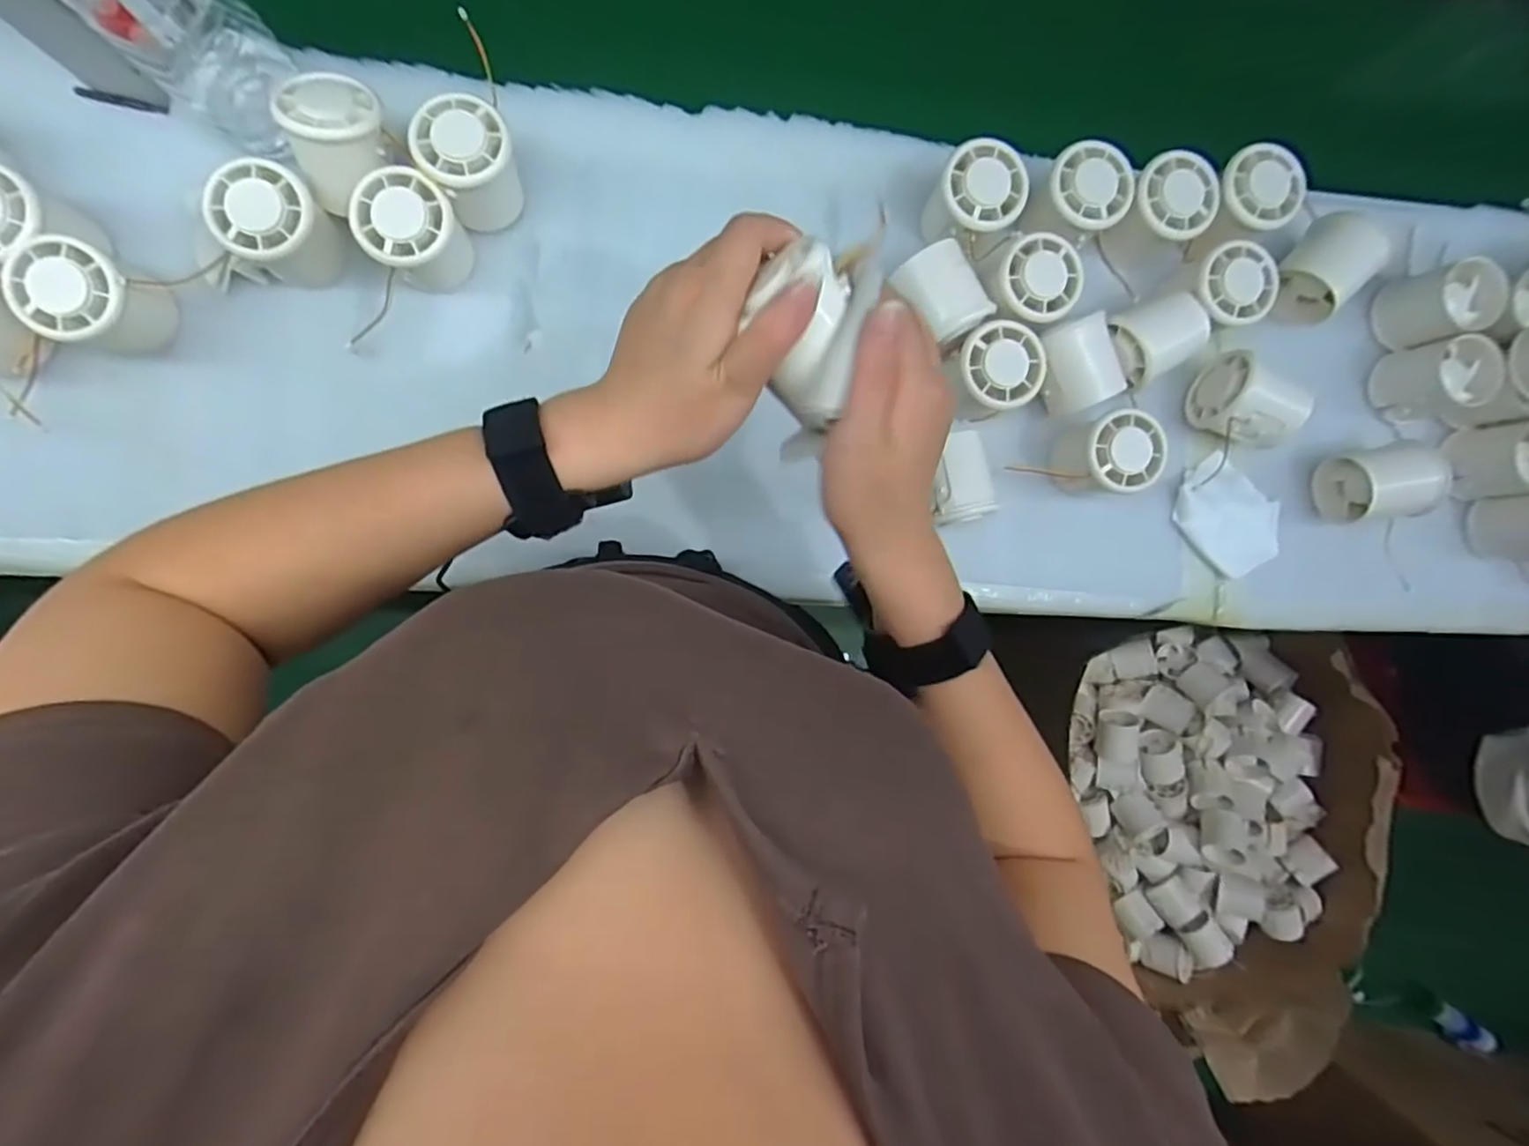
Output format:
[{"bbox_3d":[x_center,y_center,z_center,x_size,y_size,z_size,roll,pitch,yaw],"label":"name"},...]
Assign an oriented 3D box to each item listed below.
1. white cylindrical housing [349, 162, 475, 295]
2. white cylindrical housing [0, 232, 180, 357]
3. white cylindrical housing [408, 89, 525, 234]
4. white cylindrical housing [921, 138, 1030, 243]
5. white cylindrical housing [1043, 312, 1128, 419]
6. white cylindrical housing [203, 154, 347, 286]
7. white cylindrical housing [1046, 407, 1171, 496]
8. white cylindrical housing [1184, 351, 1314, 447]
[{"bbox_3d":[-0.216,-0.209,0.424,0.051,0.056,0.052,0,91,-6],"label":"white cylindrical housing"},{"bbox_3d":[-0.395,-0.160,0.403,0.050,0.053,0.053,0,91,-6],"label":"white cylindrical housing"},{"bbox_3d":[-0.181,-0.253,0.424,0.052,0.055,0.052,0,91,-6],"label":"white cylindrical housing"},{"bbox_3d":[0.138,-0.248,0.459,0.054,0.051,0.054,0,91,-6],"label":"white cylindrical housing"},{"bbox_3d":[0.212,-0.141,0.473,0.051,0.048,0.058,-21,94,-5],"label":"white cylindrical housing"},{"bbox_3d":[-0.292,-0.208,0.415,0.053,0.059,0.055,34,87,-6],"label":"white cylindrical housing"},{"bbox_3d":[0.233,-0.080,0.476,0.058,0.053,0.054,-19,93,-6],"label":"white cylindrical housing"},{"bbox_3d":[0.345,-0.122,0.485,0.062,0.048,0.058,18,89,-7],"label":"white cylindrical housing"}]

